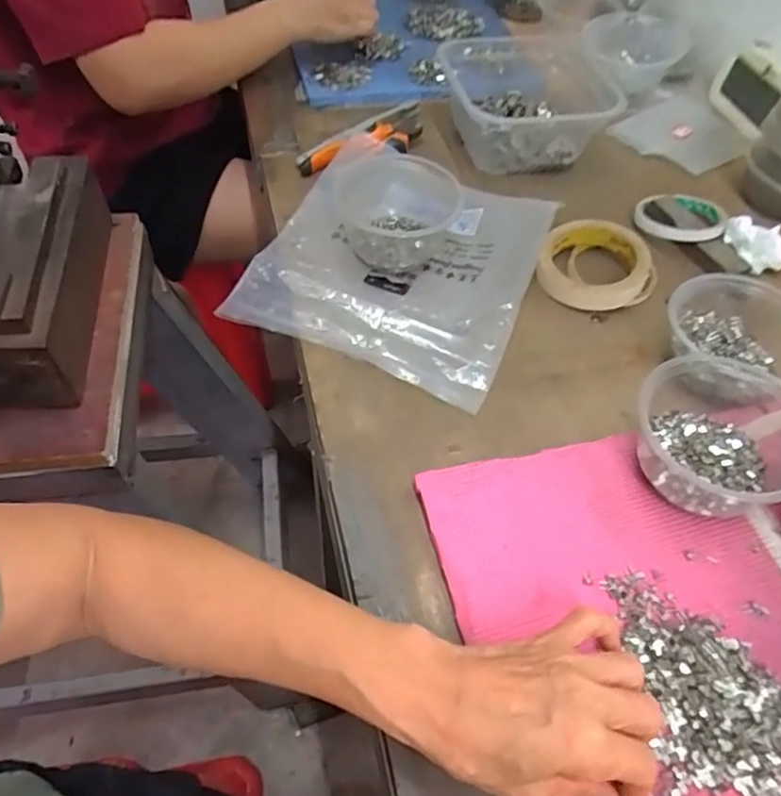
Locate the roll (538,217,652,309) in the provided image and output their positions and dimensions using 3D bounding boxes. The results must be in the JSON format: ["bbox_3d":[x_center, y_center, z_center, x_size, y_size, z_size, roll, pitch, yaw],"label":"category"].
[{"bbox_3d":[0.187,-0.125,0.570,0.095,0.039,0.093,1,54,-1],"label":"roll"}]

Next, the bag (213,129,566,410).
[{"bbox_3d":[0.013,-0.138,0.559,0.237,0.032,0.262,21,56,13],"label":"bag"}]

